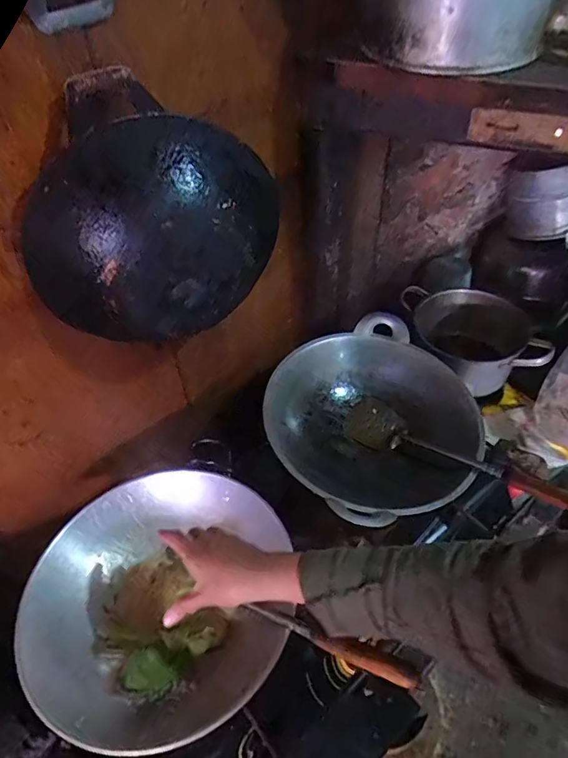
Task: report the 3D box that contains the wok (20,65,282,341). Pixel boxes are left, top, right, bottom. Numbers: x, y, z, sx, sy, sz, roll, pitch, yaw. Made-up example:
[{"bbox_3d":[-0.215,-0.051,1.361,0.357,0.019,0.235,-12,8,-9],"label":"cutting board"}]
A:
[{"bbox_3d":[-0.137,-0.181,0.538,0.288,0.252,0.105,-27,50,-19],"label":"wok"}]

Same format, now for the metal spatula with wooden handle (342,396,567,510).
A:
[{"bbox_3d":[0.269,0.113,0.762,0.389,0.059,0.084,17,49,43],"label":"metal spatula with wooden handle"}]

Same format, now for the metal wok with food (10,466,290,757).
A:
[{"bbox_3d":[-0.162,0.280,0.647,0.306,0.100,0.318,-6,47,0],"label":"metal wok with food"}]

